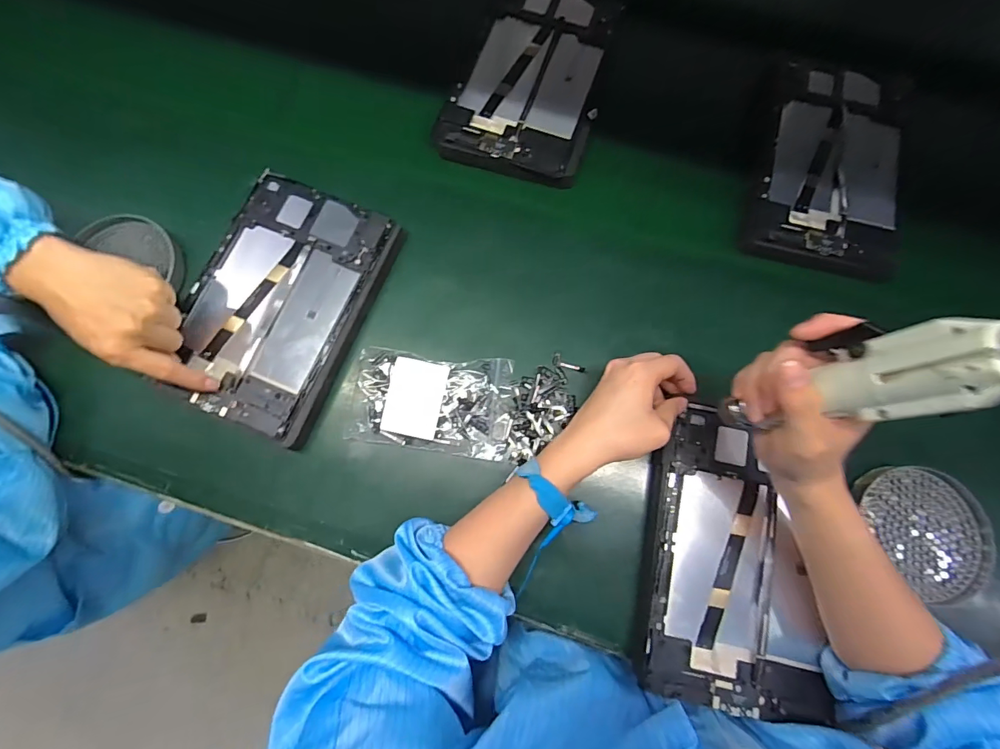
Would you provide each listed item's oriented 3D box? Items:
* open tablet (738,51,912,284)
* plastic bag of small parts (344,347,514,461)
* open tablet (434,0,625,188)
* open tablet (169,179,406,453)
[{"bbox_3d":[0.353,-0.231,0.481,0.152,0.018,0.270,12,77,4],"label":"open tablet"},{"bbox_3d":[-0.065,0.026,0.427,0.149,0.029,0.089,7,81,3],"label":"plastic bag of small parts"},{"bbox_3d":[0.035,-0.335,0.504,0.157,0.013,0.241,17,79,6],"label":"open tablet"},{"bbox_3d":[-0.215,-0.071,0.441,0.159,0.015,0.239,21,79,4],"label":"open tablet"}]

